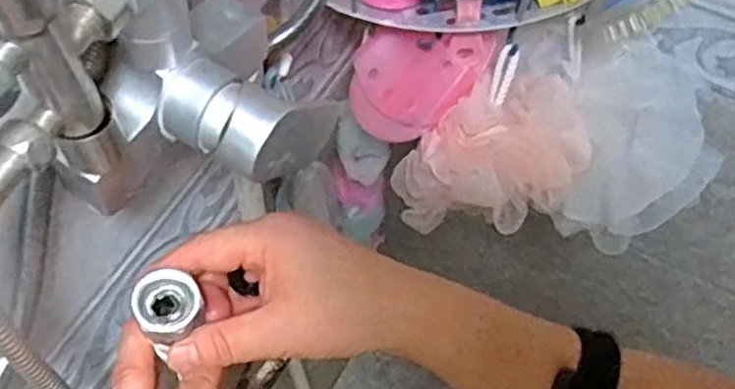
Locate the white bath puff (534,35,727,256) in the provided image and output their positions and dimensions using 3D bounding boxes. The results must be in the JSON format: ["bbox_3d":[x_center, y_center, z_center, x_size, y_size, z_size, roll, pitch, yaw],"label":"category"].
[{"bbox_3d":[0.218,-0.032,0.612,0.126,0.141,0.108,19,60,9],"label":"white bath puff"}]

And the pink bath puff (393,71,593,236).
[{"bbox_3d":[0.102,-0.023,0.616,0.136,0.116,0.088,-19,61,-13],"label":"pink bath puff"}]

